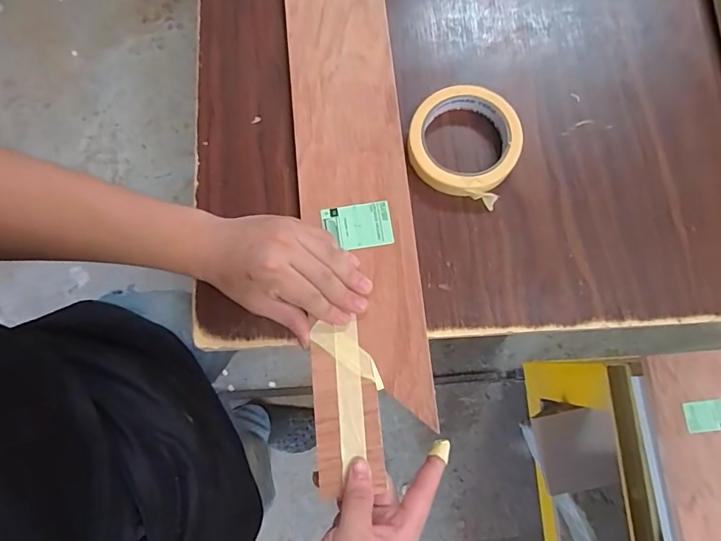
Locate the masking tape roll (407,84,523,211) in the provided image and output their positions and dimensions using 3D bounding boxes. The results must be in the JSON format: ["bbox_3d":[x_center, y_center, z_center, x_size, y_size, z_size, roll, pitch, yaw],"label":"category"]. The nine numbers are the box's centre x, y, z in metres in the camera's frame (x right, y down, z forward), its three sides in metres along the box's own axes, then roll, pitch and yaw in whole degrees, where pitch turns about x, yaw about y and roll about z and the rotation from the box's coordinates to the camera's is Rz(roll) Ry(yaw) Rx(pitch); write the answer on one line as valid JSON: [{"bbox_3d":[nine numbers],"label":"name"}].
[{"bbox_3d":[0.095,-0.119,0.415,0.098,0.033,0.095,16,77,3],"label":"masking tape roll"}]

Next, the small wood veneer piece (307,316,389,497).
[{"bbox_3d":[-0.013,0.110,0.367,0.051,0.005,0.130,-7,76,1],"label":"small wood veneer piece"}]

